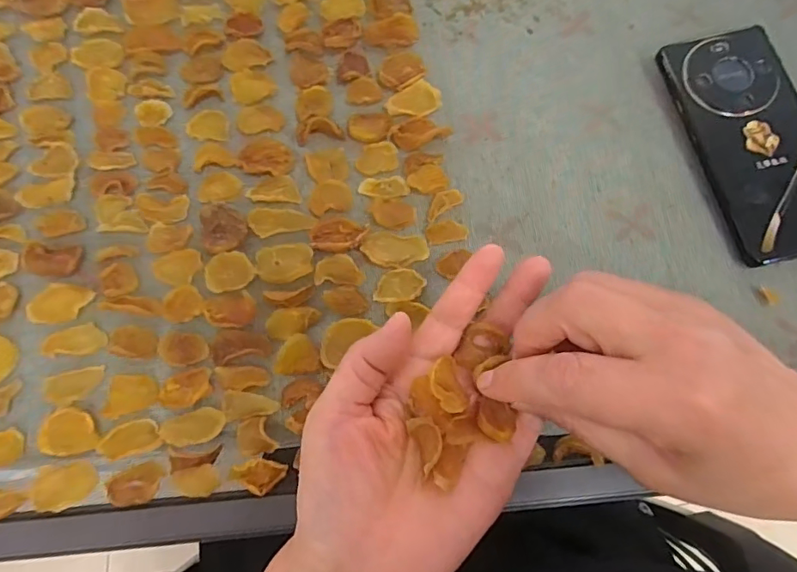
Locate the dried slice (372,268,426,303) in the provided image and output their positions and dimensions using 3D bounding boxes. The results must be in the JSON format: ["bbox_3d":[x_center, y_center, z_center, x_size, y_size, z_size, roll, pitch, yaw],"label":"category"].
[{"bbox_3d":[0.001,0.000,0.310,0.031,0.006,0.020,-8,73,-4],"label":"dried slice"}]

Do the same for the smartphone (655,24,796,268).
[{"bbox_3d":[0.235,-0.097,0.330,0.074,0.010,0.161,-15,77,1],"label":"smartphone"}]

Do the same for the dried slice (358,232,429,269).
[{"bbox_3d":[-0.002,-0.023,0.317,0.041,0.007,0.024,7,73,1],"label":"dried slice"}]

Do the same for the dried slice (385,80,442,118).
[{"bbox_3d":[0.011,-0.127,0.347,0.035,0.008,0.022,-28,75,-9],"label":"dried slice"}]

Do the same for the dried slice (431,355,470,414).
[{"bbox_3d":[0.022,0.046,0.229,0.015,0.009,0.024,-14,73,-5],"label":"dried slice"}]

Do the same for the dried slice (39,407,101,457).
[{"bbox_3d":[-0.184,0.081,0.282,0.033,0.005,0.026,-8,73,-4],"label":"dried slice"}]

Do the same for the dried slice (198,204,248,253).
[{"bbox_3d":[-0.110,-0.037,0.318,0.027,0.008,0.033,-11,73,-5],"label":"dried slice"}]

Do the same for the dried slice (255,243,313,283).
[{"bbox_3d":[-0.070,-0.014,0.312,0.034,0.004,0.023,-2,73,-2],"label":"dried slice"}]

